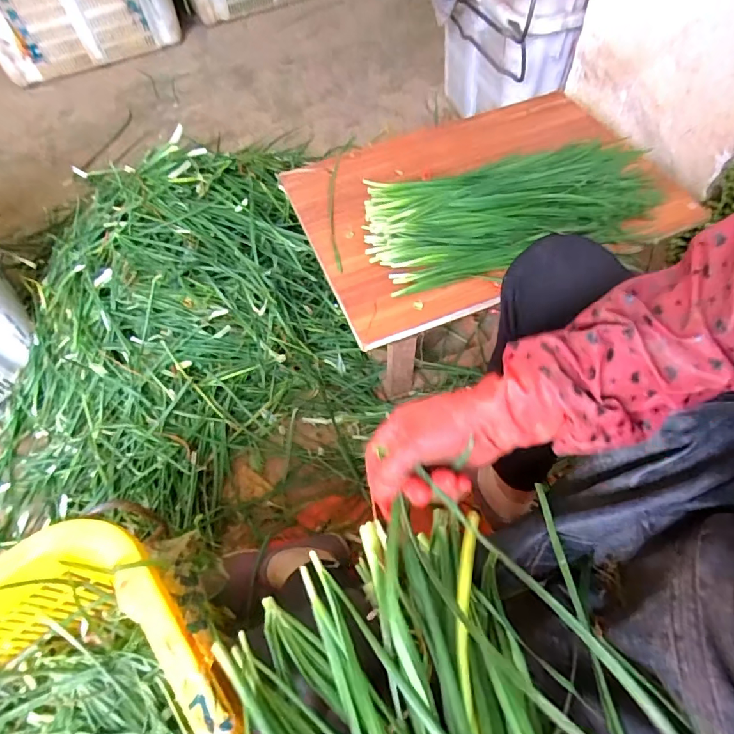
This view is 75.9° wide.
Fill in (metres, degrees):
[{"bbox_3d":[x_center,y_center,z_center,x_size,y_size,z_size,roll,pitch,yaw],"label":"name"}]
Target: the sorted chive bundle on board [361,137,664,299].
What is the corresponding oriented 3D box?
[{"bbox_3d":[0.217,-0.255,0.686,0.448,0.063,0.212,-16,58,-6],"label":"sorted chive bundle on board"}]

